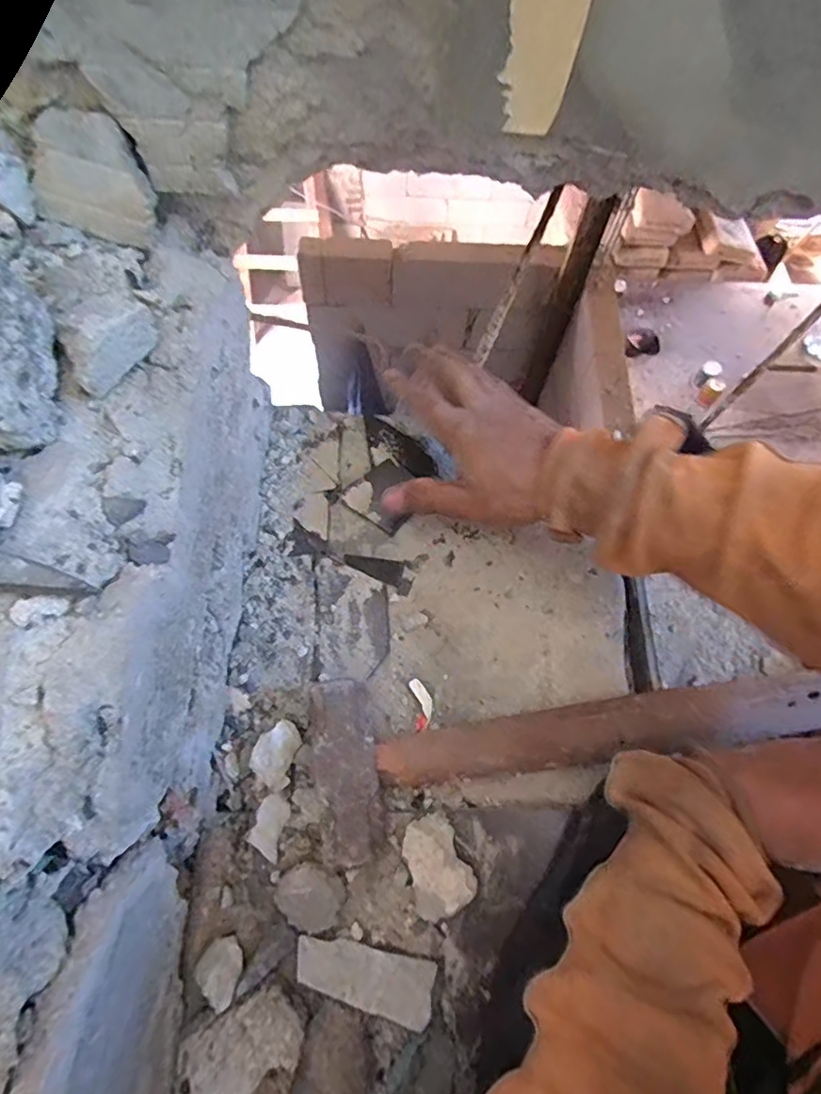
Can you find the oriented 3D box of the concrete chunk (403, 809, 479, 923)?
[{"bbox_3d":[0.016,0.182,0.328,0.035,0.013,0.050,-14,68,-9],"label":"concrete chunk"}]

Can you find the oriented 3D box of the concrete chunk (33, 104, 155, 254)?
[{"bbox_3d":[-0.147,-0.172,0.264,0.050,0.051,0.010,9,43,-4],"label":"concrete chunk"}]

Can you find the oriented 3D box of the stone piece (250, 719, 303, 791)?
[{"bbox_3d":[-0.080,0.122,0.339,0.023,0.020,0.037,17,67,4],"label":"stone piece"}]

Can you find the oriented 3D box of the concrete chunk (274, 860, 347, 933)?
[{"bbox_3d":[-0.055,0.193,0.316,0.036,0.016,0.031,19,67,5],"label":"concrete chunk"}]

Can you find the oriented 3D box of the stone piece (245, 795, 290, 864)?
[{"bbox_3d":[-0.081,0.161,0.328,0.019,0.006,0.033,23,56,-20],"label":"stone piece"}]

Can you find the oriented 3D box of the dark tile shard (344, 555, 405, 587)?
[{"bbox_3d":[-0.027,0.015,0.410,0.042,0.007,0.017,14,67,3],"label":"dark tile shard"}]

